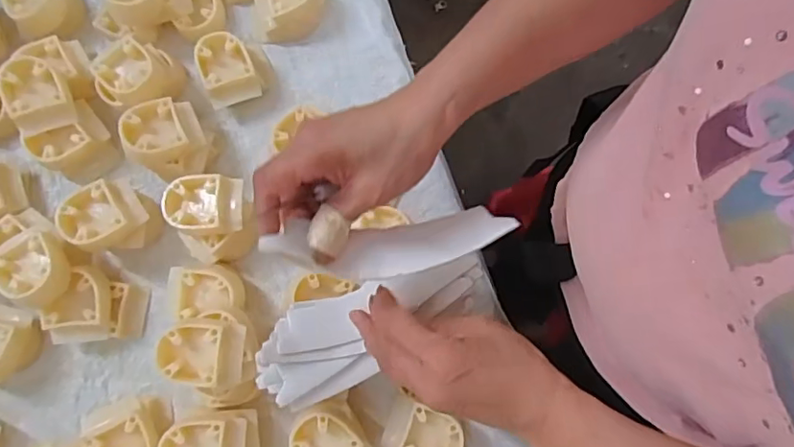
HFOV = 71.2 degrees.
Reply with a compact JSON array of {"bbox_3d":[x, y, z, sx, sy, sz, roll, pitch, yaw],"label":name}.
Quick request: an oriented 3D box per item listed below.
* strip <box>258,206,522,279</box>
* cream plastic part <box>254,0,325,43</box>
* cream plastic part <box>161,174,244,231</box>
[{"bbox_3d":[-0.002,0.012,0.334,0.150,0.022,0.037,-6,80,-19],"label":"strip"},{"bbox_3d":[-0.102,-0.209,0.519,0.067,0.039,0.062,-12,80,-4],"label":"cream plastic part"},{"bbox_3d":[-0.159,-0.016,0.458,0.059,0.024,0.045,-1,79,-2],"label":"cream plastic part"}]

